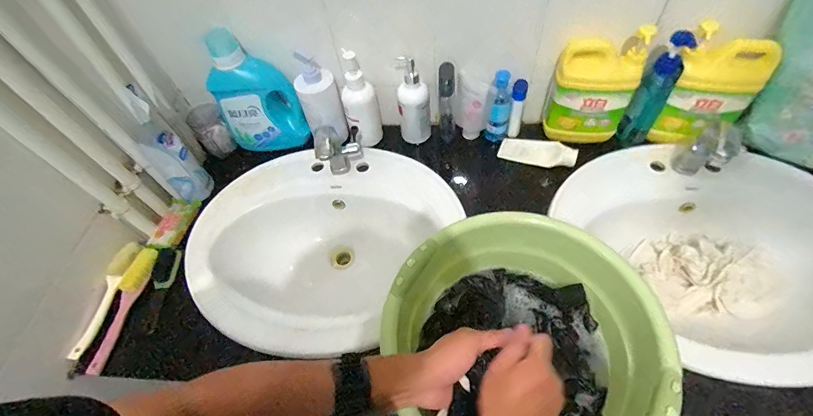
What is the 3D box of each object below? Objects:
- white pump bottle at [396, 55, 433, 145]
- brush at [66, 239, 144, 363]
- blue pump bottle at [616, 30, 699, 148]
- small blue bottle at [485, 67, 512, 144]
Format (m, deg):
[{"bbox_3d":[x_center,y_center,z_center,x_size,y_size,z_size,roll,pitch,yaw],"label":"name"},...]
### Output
[{"bbox_3d":[0.015,-0.224,0.814,0.071,0.179,0.055,-3,55,3],"label":"white pump bottle"},{"bbox_3d":[-0.546,0.158,0.694,0.024,0.029,0.216,6,56,10],"label":"brush"},{"bbox_3d":[0.460,-0.212,0.719,0.055,0.229,0.052,29,63,23],"label":"blue pump bottle"},{"bbox_3d":[0.193,-0.205,0.800,0.042,0.168,0.038,9,57,12],"label":"small blue bottle"}]

